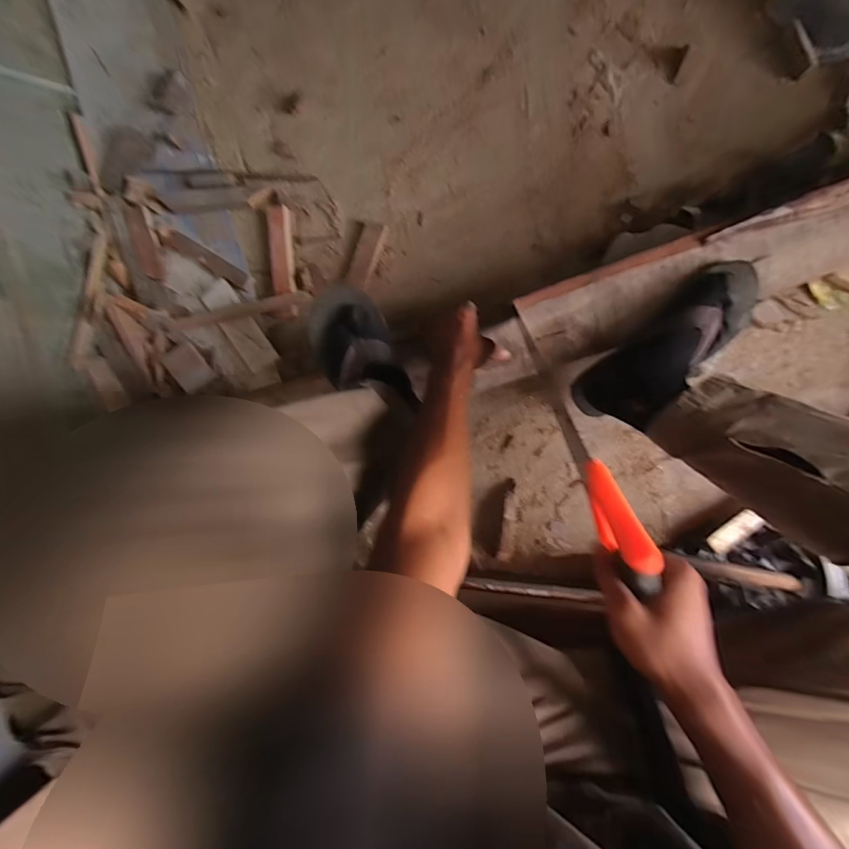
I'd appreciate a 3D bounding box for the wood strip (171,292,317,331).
[{"bbox_3d":[-0.335,-0.208,0.723,0.269,0.014,0.025,-11,90,7],"label":"wood strip"}]

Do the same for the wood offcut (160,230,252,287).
[{"bbox_3d":[-0.403,-0.305,0.724,0.186,0.013,0.032,31,94,5],"label":"wood offcut"}]

